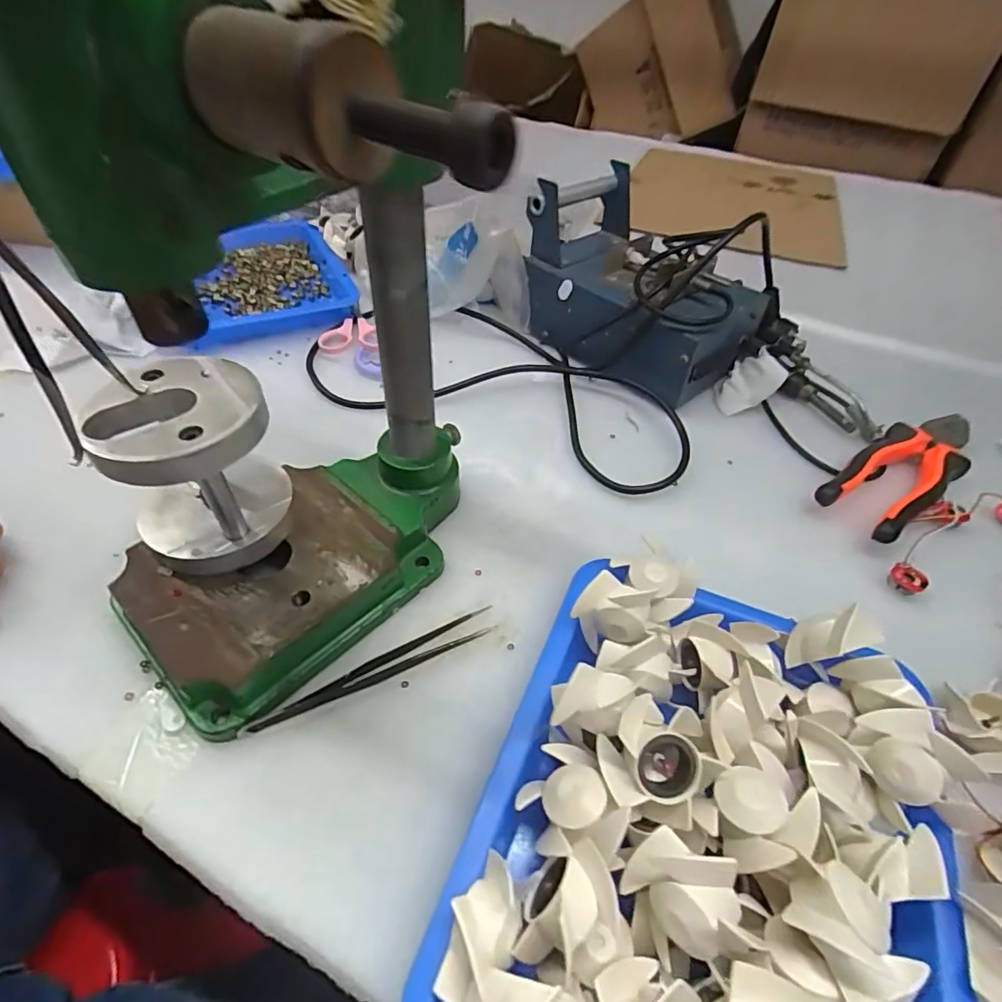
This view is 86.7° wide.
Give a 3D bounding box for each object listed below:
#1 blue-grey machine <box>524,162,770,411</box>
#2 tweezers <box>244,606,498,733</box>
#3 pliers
[{"bbox_3d":[0.114,-0.185,0.452,0.121,0.115,0.186,-34,58,-29],"label":"blue-grey machine"},{"bbox_3d":[-0.061,0.087,0.272,0.125,0.004,0.015,-23,53,-22],"label":"tweezers"},{"bbox_3d":[0.290,-0.025,0.377,0.171,0.026,0.053,-29,55,-26],"label":"pliers"}]

